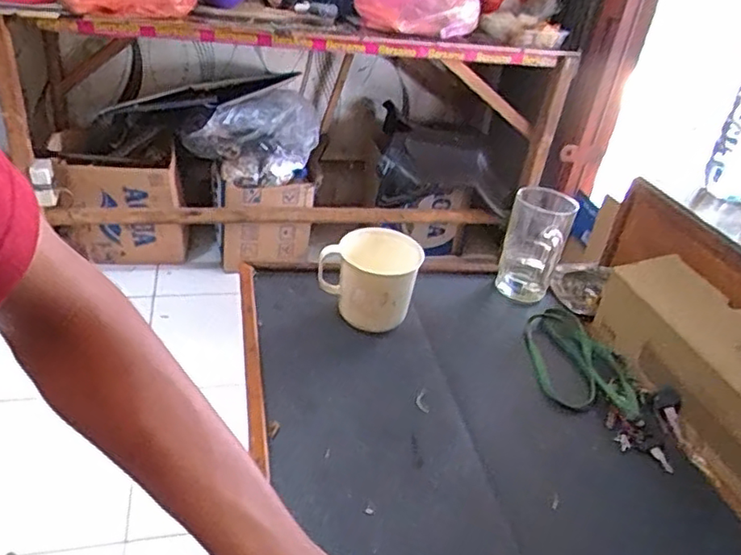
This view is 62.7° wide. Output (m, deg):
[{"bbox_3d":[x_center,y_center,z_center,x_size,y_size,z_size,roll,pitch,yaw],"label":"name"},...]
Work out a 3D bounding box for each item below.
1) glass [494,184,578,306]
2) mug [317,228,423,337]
[{"bbox_3d":[0.204,-0.041,0.761,0.071,0.123,0.087,14,36,14],"label":"glass"},{"bbox_3d":[-0.002,0.002,0.692,0.113,0.096,0.088,8,35,5],"label":"mug"}]

